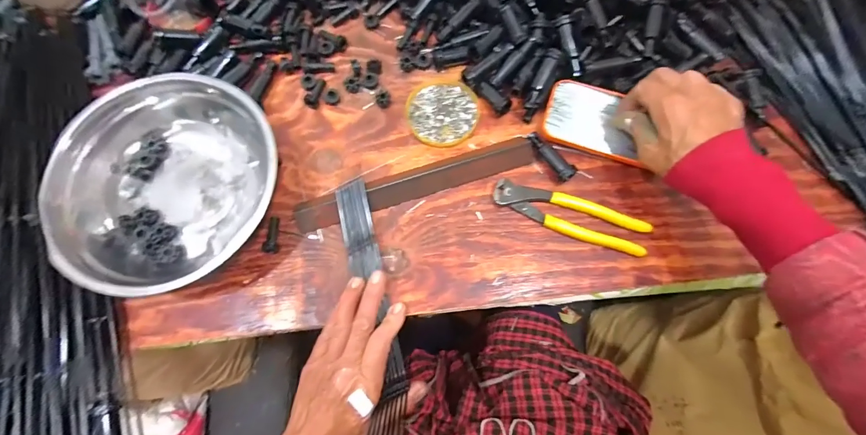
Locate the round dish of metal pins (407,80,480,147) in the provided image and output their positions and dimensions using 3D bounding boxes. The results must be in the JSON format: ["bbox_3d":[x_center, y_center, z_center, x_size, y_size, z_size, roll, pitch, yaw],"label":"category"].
[{"bbox_3d":[0.013,-0.124,0.430,0.081,0.006,0.083,0,74,1],"label":"round dish of metal pins"}]

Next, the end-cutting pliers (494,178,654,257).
[{"bbox_3d":[0.145,-0.003,0.390,0.162,0.014,0.040,20,76,7],"label":"end-cutting pliers"}]

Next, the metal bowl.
[{"bbox_3d":[-0.263,-0.035,0.379,0.219,0.068,0.195,-23,75,-5],"label":"metal bowl"}]

